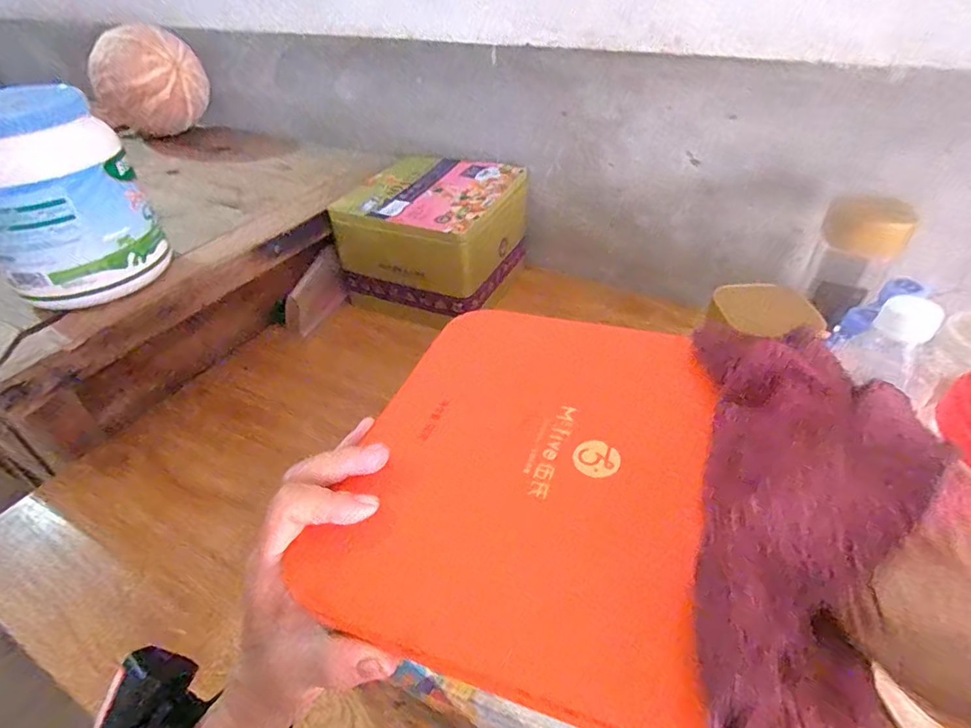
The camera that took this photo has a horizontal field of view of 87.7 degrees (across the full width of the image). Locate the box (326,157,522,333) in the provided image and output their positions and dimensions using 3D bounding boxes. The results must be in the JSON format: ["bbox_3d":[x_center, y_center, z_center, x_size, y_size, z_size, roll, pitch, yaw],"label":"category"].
[{"bbox_3d":[-0.066,-0.178,0.688,0.203,0.129,0.195,12,43,17],"label":"box"}]

